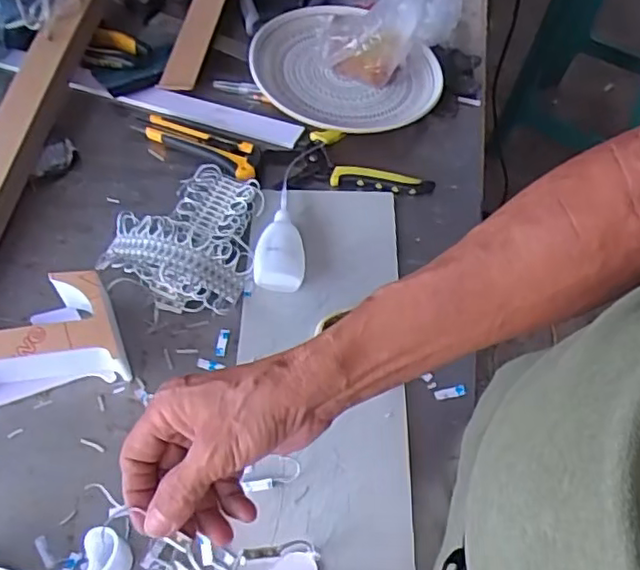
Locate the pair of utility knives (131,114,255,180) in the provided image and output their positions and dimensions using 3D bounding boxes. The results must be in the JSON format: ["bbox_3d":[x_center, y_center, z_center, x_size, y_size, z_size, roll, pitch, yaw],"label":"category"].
[{"bbox_3d":[-0.124,-0.149,0.659,0.149,0.016,0.044,29,61,15],"label":"pair of utility knives"}]

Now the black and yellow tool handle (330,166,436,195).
[{"bbox_3d":[0.063,-0.106,0.637,0.102,0.010,0.021,7,58,2],"label":"black and yellow tool handle"}]

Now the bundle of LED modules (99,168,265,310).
[{"bbox_3d":[-0.123,-0.050,0.585,0.122,0.034,0.149,9,57,5],"label":"bundle of LED modules"}]

